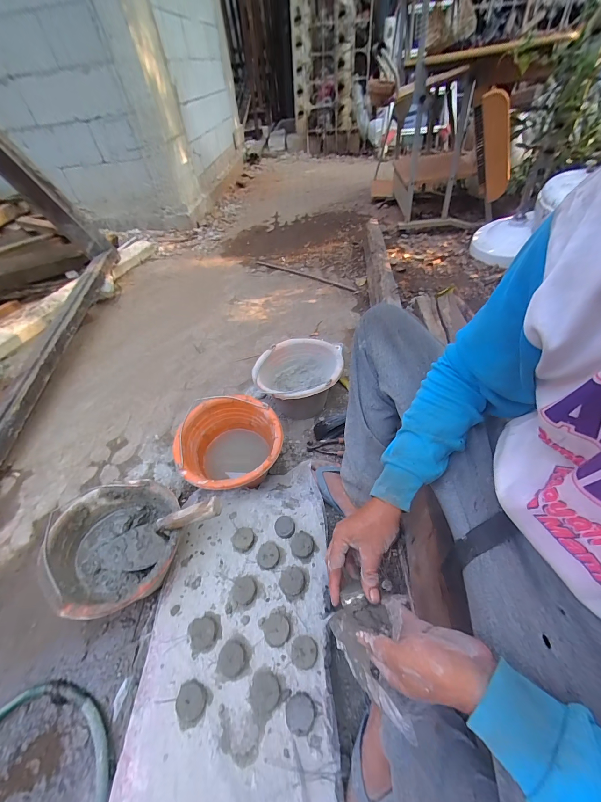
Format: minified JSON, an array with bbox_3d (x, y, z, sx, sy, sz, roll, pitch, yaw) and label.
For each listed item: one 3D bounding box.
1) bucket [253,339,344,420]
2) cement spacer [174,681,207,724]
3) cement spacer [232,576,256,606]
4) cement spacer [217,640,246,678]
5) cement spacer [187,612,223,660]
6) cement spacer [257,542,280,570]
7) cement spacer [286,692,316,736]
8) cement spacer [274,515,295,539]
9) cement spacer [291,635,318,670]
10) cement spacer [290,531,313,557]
[{"bbox_3d":[-0.005,-0.050,0.951,0.246,0.177,0.246,-1,48,2],"label":"bucket"},{"bbox_3d":[-0.175,0.482,0.487,0.042,0.027,0.050,1,48,7],"label":"cement spacer"},{"bbox_3d":[-0.110,0.363,0.586,0.050,0.018,0.044,33,59,30],"label":"cement spacer"},{"bbox_3d":[-0.118,0.438,0.518,0.048,0.023,0.048,-3,48,3],"label":"cement spacer"},{"bbox_3d":[-0.174,0.416,0.548,0.058,0.021,0.057,-25,50,-15],"label":"cement spacer"},{"bbox_3d":[-0.066,0.316,0.625,0.044,0.019,0.051,5,49,10],"label":"cement spacer"},{"bbox_3d":[-0.001,0.484,0.472,0.044,0.019,0.045,-3,48,3],"label":"cement spacer"},{"bbox_3d":[-0.034,0.275,0.661,0.042,0.023,0.043,-3,48,3],"label":"cement spacer"},{"bbox_3d":[0.006,0.426,0.517,0.043,0.027,0.043,-3,48,3],"label":"cement spacer"},{"bbox_3d":[0.003,0.298,0.637,0.046,0.019,0.050,-5,48,2],"label":"cement spacer"}]

